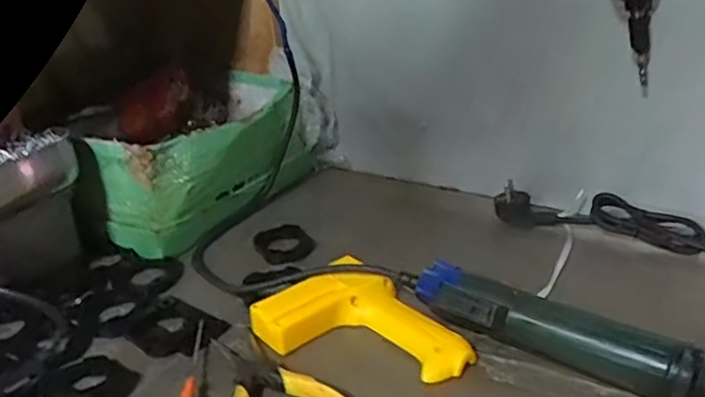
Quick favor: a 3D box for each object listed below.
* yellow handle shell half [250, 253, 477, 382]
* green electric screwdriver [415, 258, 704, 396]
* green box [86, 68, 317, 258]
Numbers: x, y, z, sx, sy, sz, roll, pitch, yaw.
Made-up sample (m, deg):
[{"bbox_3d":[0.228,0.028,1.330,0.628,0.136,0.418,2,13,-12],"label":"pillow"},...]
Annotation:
[{"bbox_3d":[0.009,0.099,0.464,0.107,0.029,0.147,-25,33,-36],"label":"yellow handle shell half"},{"bbox_3d":[0.154,0.101,0.425,0.237,0.042,0.034,16,33,34],"label":"green electric screwdriver"},{"bbox_3d":[-0.148,-0.041,0.667,0.106,0.112,0.255,15,32,32],"label":"green box"}]

